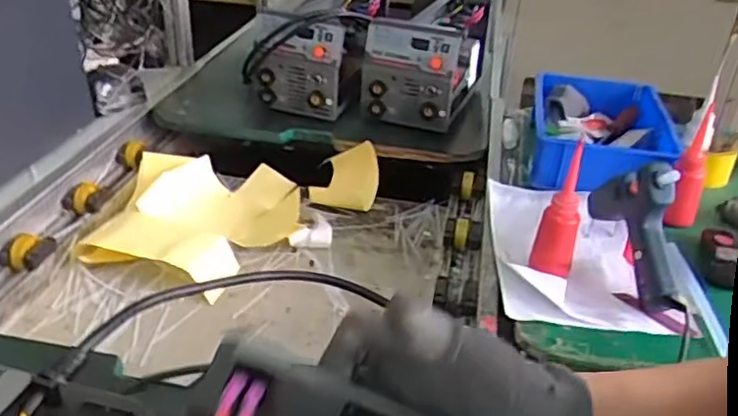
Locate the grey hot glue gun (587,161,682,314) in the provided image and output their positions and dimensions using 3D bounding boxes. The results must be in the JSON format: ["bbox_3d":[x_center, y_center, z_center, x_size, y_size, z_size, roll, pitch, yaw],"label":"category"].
[{"bbox_3d":[0.310,0.007,0.748,0.031,0.134,0.184,0,31,-5],"label":"grey hot glue gun"}]

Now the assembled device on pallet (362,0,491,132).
[{"bbox_3d":[0.106,-0.277,1.196,0.158,0.162,0.263,13,32,16],"label":"assembled device on pallet"}]

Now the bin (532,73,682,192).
[{"bbox_3d":[0.368,-0.120,1.036,0.205,0.080,0.321,9,31,9],"label":"bin"}]

